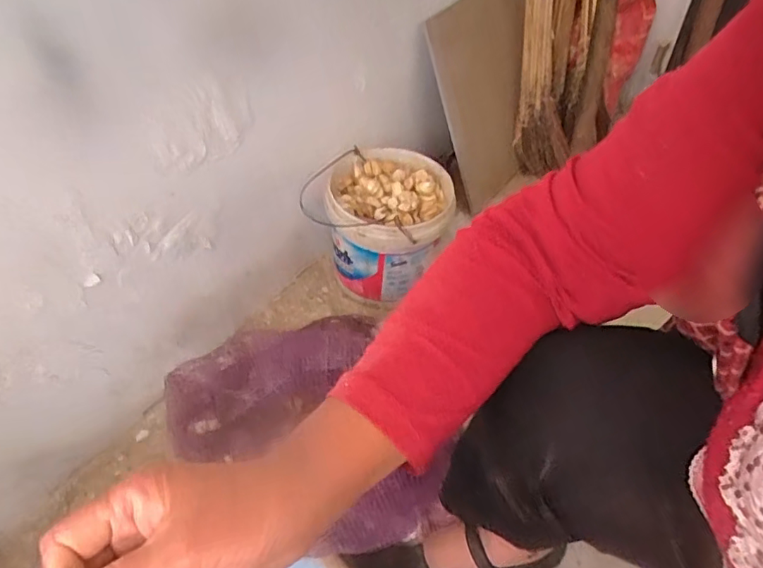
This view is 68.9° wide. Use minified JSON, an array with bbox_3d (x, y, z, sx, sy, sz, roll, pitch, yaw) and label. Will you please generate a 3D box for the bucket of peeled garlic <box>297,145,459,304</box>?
[{"bbox_3d":[0.013,-0.096,0.956,0.206,0.184,0.199,1,47,2],"label":"bucket of peeled garlic"}]

